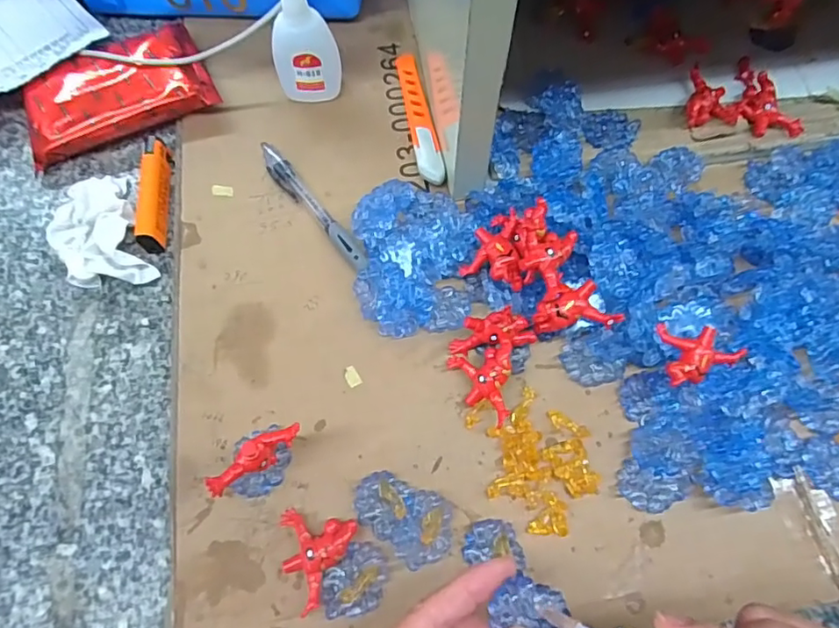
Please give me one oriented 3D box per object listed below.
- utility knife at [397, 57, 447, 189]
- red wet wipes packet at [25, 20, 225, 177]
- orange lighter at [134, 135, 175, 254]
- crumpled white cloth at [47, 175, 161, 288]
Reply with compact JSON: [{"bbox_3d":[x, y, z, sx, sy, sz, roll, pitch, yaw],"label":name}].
[{"bbox_3d":[-0.001,-0.145,0.401,0.017,0.014,0.123,-11,69,-3],"label":"utility knife"},{"bbox_3d":[-0.220,-0.163,0.403,0.129,0.025,0.074,-21,70,-7],"label":"red wet wipes packet"},{"bbox_3d":[-0.181,-0.084,0.375,0.014,0.018,0.081,-5,69,-1],"label":"orange lighter"},{"bbox_3d":[-0.211,-0.051,0.364,0.053,0.025,0.086,-25,70,-8],"label":"crumpled white cloth"}]

